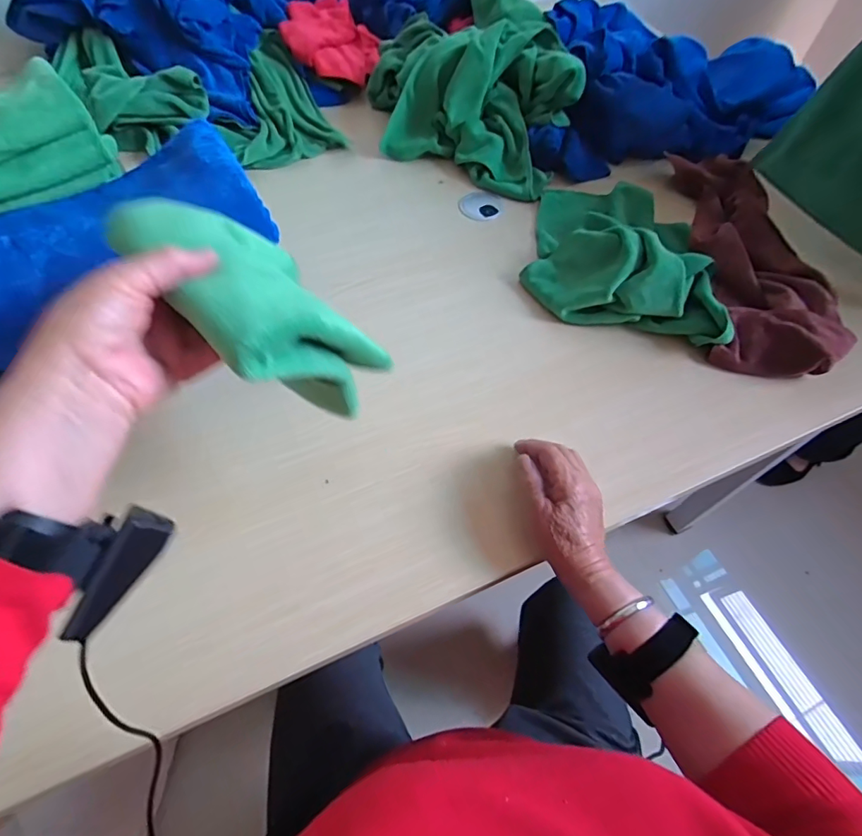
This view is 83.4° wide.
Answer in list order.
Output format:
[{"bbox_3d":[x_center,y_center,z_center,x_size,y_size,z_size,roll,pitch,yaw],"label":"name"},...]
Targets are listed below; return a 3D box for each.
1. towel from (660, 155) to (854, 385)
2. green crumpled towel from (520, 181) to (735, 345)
[{"bbox_3d":[0.427,-0.232,0.661,0.143,0.075,0.405,6,57,0],"label":"towel"},{"bbox_3d":[0.263,-0.237,0.645,0.245,0.082,0.280,14,58,6],"label":"green crumpled towel"}]

